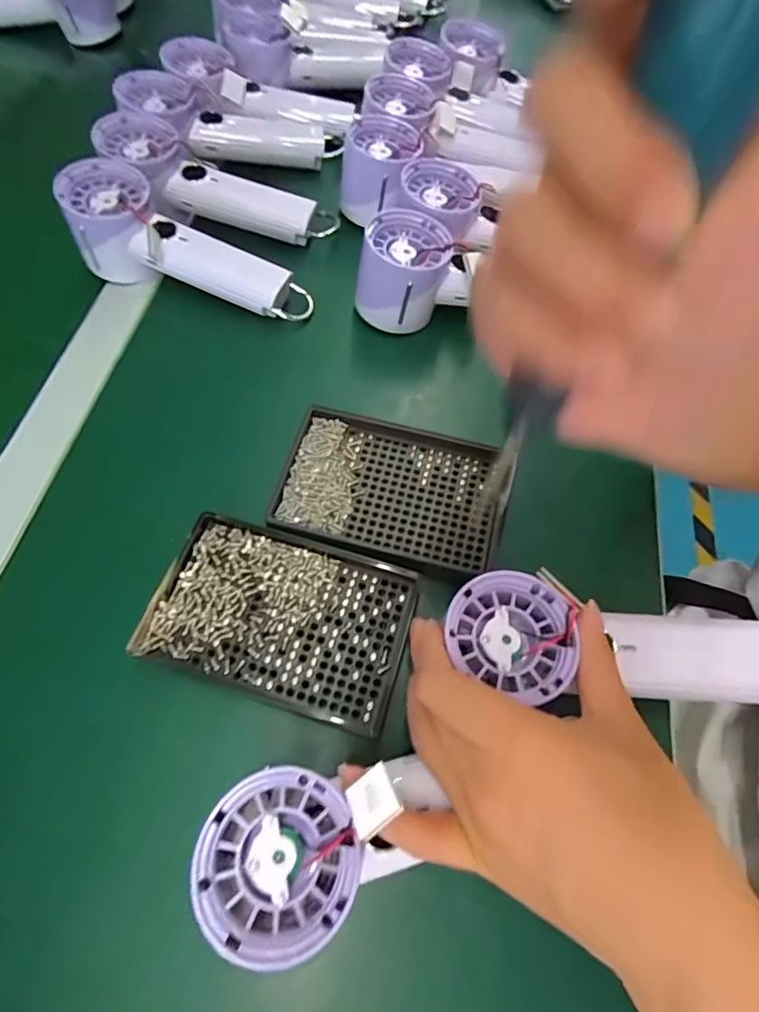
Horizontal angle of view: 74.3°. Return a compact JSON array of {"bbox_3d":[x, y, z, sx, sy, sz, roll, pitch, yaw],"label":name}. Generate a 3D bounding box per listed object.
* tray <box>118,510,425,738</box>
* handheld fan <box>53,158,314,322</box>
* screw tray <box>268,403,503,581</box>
[{"bbox_3d":[-0.054,0.060,0.279,0.137,0.008,0.088,16,65,6],"label":"tray"},{"bbox_3d":[-0.146,-0.201,0.388,0.192,0.059,0.066,17,65,7],"label":"handheld fan"},{"bbox_3d":[0.008,-0.012,0.316,0.132,0.011,0.089,12,65,4],"label":"screw tray"}]

